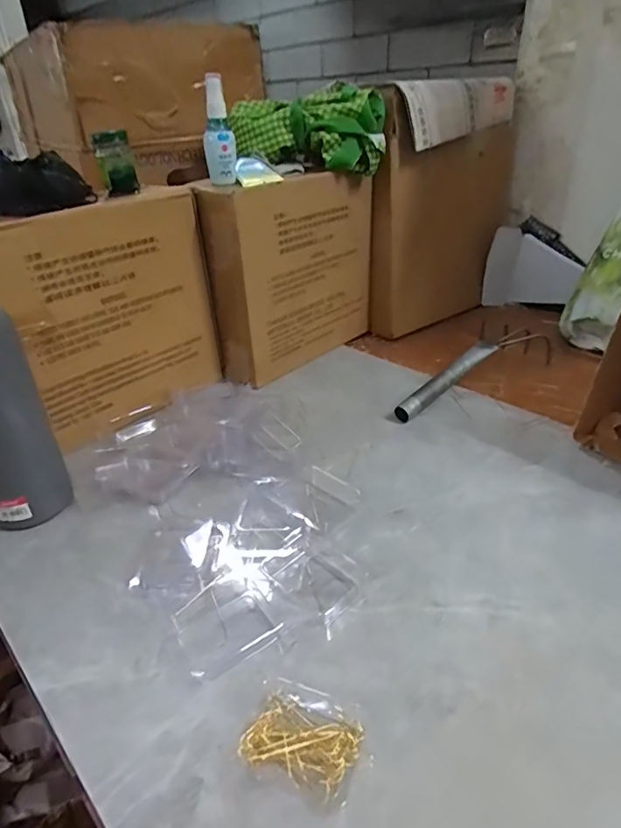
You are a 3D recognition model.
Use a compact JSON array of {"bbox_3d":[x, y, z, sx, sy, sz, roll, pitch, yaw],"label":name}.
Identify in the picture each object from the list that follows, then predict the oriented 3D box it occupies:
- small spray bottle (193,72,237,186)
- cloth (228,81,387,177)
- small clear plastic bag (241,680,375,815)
[{"bbox_3d":[-0.114,-0.351,0.642,0.036,0.119,0.039,-4,31,-3],"label":"small spray bottle"},{"bbox_3d":[-0.004,-0.409,0.744,0.214,0.098,0.093,2,31,7],"label":"cloth"},{"bbox_3d":[-0.001,0.212,0.337,0.078,0.010,0.060,11,33,21],"label":"small clear plastic bag"}]

